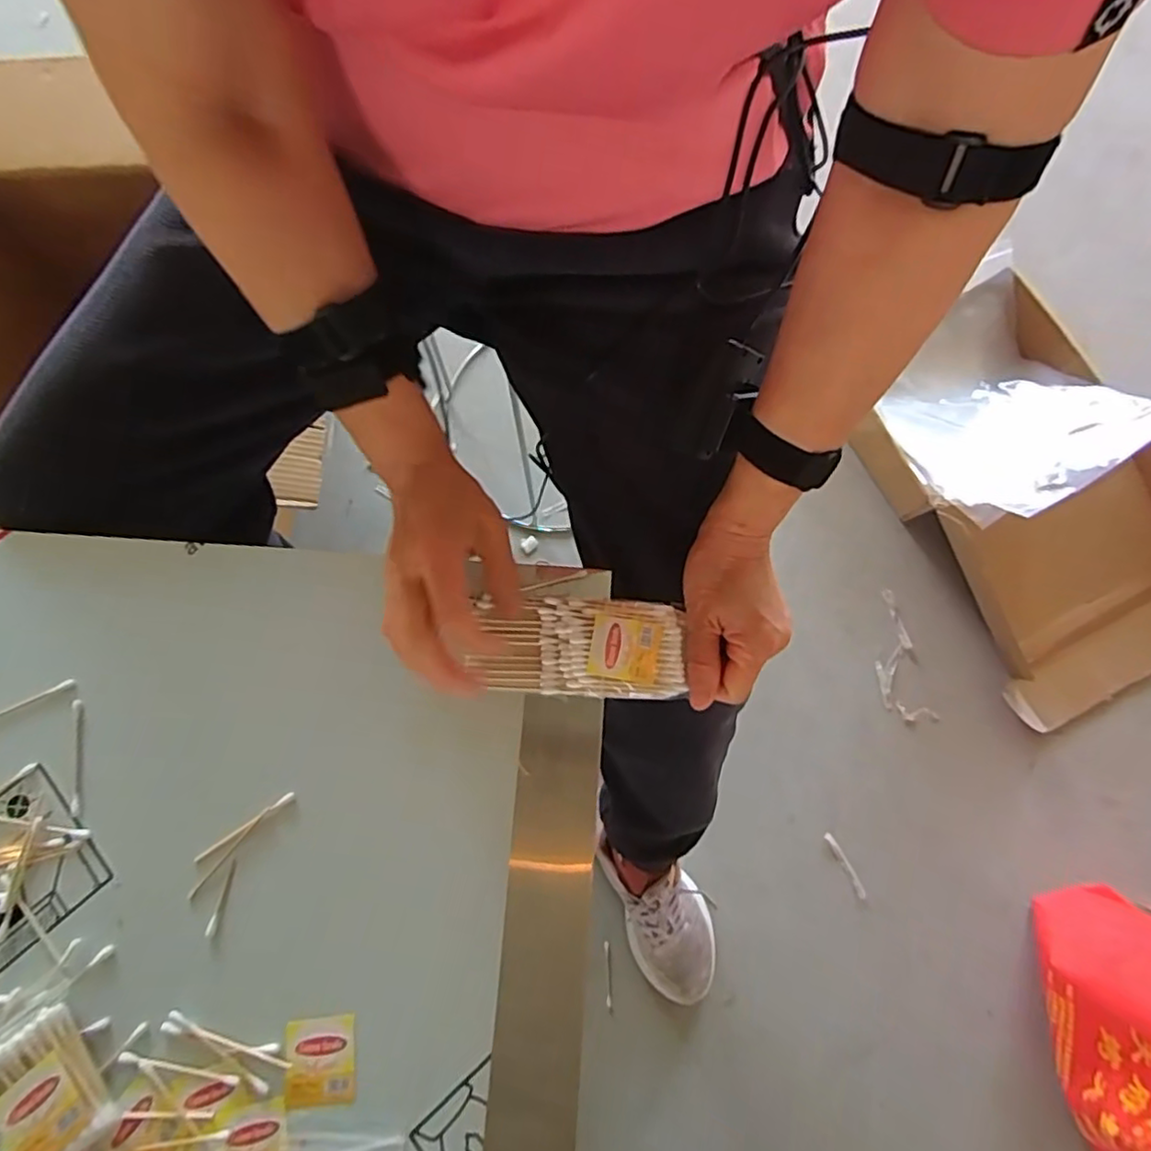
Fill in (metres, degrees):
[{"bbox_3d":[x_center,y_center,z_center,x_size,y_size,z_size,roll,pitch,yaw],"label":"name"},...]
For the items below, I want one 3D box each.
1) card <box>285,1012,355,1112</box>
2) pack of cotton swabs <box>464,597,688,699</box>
[{"bbox_3d":[-0.148,0.282,0.372,0.040,0.005,0.044,-6,75,-2],"label":"card"},{"bbox_3d":[0.003,0.046,0.415,0.126,0.012,0.061,5,74,1],"label":"pack of cotton swabs"}]

